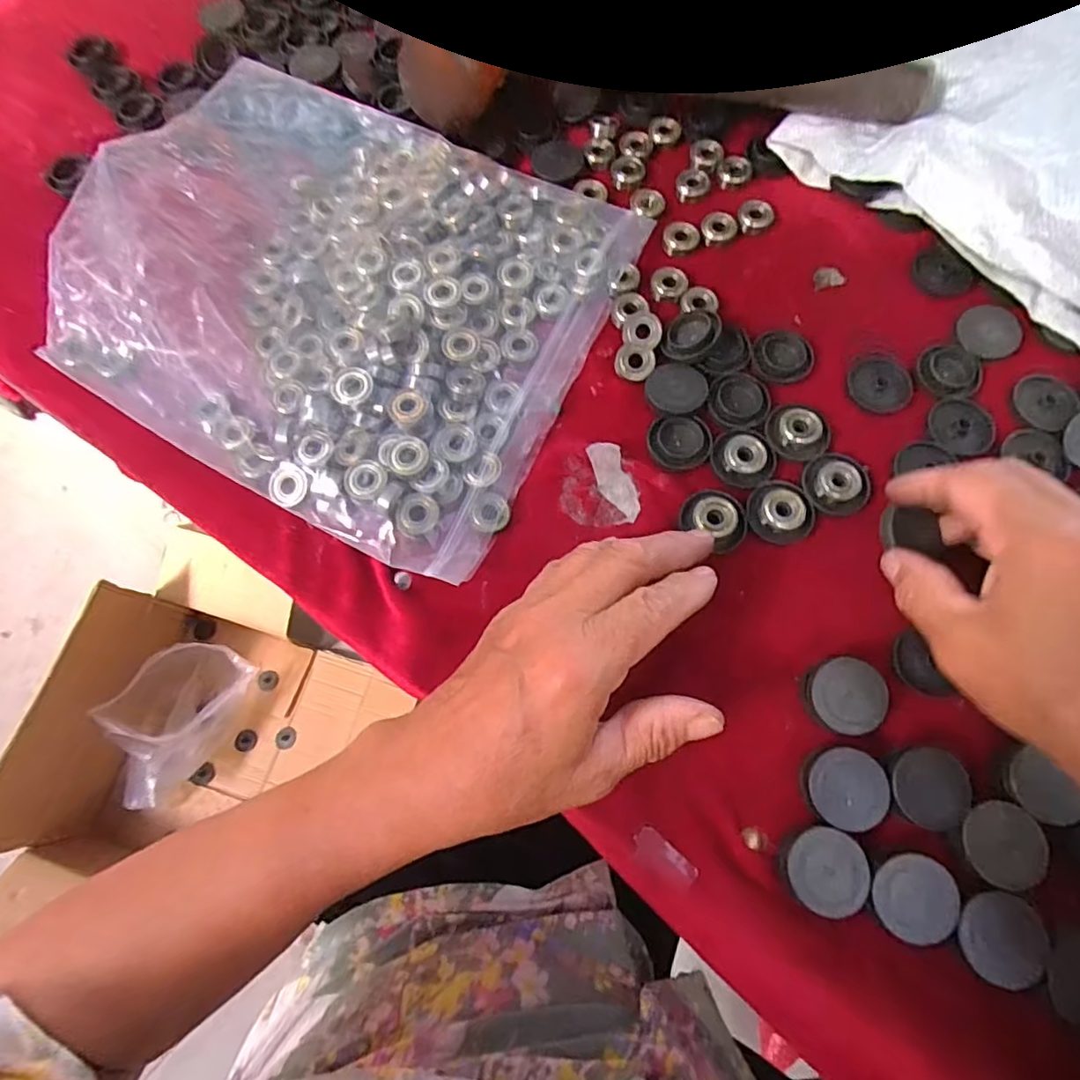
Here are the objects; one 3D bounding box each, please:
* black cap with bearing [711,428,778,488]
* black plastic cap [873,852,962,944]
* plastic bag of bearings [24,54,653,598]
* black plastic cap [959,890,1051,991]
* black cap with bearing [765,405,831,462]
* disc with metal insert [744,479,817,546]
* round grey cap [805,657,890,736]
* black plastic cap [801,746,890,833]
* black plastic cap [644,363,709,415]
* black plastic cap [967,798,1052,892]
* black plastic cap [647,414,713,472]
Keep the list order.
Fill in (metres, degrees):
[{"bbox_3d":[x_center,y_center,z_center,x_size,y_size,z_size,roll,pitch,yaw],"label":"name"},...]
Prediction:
[{"bbox_3d":[0.108,-0.045,0.303,0.032,0.012,0.031,0,72,1],"label":"black cap with bearing"},{"bbox_3d":[0.152,0.144,0.231,0.032,0.004,0.031,20,74,8],"label":"black plastic cap"},{"bbox_3d":[-0.110,-0.142,0.320,0.276,0.046,0.252,24,74,9],"label":"plastic bag of bearings"},{"bbox_3d":[0.183,0.157,0.226,0.032,0.004,0.033,0,72,1],"label":"black plastic cap"},{"bbox_3d":[0.136,-0.057,0.305,0.032,0.010,0.028,41,78,13],"label":"black cap with bearing"},{"bbox_3d":[0.122,-0.014,0.291,0.033,0.008,0.029,32,76,11],"label":"disc with metal insert"},{"bbox_3d":[0.138,0.071,0.261,0.032,0.016,0.032,2,72,2],"label":"round grey cap"},{"bbox_3d":[0.131,0.107,0.250,0.032,0.016,0.033,0,72,1],"label":"black plastic cap"},{"bbox_3d":[0.074,-0.082,0.313,0.033,0.007,0.029,0,72,1],"label":"black plastic cap"},{"bbox_3d":[0.193,0.126,0.238,0.031,0.004,0.032,0,72,1],"label":"black plastic cap"},{"bbox_3d":[0.074,-0.052,0.307,0.033,0.005,0.029,4,72,3],"label":"black plastic cap"}]

